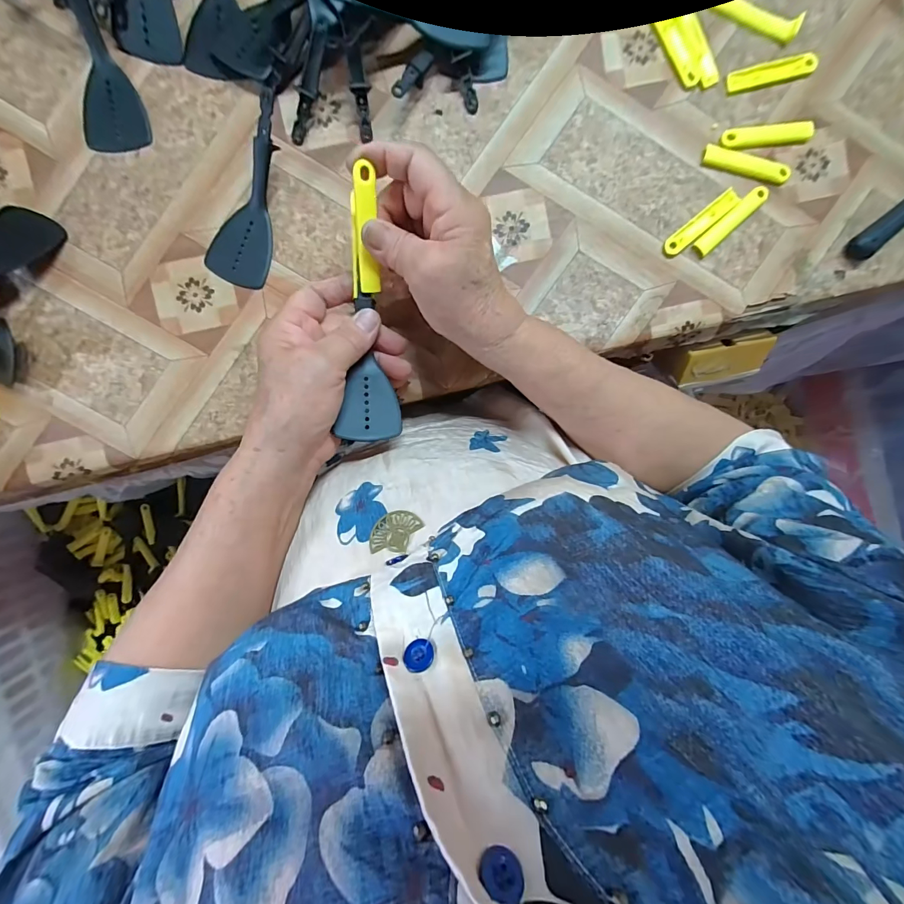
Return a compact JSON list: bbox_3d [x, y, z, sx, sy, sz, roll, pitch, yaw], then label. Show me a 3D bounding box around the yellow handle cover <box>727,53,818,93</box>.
[{"bbox_3d":[0.267,-0.318,0.331,0.076,0.004,0.017,-15,95,-2],"label":"yellow handle cover"}]

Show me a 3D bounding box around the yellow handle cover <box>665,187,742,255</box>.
[{"bbox_3d":[0.211,-0.194,0.333,0.076,0.006,0.015,-40,95,0],"label":"yellow handle cover"}]

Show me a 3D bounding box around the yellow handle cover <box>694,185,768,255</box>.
[{"bbox_3d":[0.236,-0.195,0.333,0.076,0.004,0.013,-42,95,1],"label":"yellow handle cover"}]

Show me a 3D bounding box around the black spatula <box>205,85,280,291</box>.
[{"bbox_3d":[-0.154,-0.196,0.304,0.046,0.017,0.129,20,109,-4],"label":"black spatula"}]

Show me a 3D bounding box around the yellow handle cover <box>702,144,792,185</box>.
[{"bbox_3d":[0.248,-0.242,0.334,0.075,0.005,0.016,12,94,-4],"label":"yellow handle cover"}]

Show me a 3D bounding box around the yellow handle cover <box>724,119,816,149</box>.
[{"bbox_3d":[0.264,-0.265,0.332,0.074,0.008,0.016,-7,95,-3],"label":"yellow handle cover"}]

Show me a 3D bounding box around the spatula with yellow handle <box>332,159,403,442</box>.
[{"bbox_3d":[-0.056,-0.095,0.277,0.041,0.031,0.171,2,104,-3],"label":"spatula with yellow handle"}]

